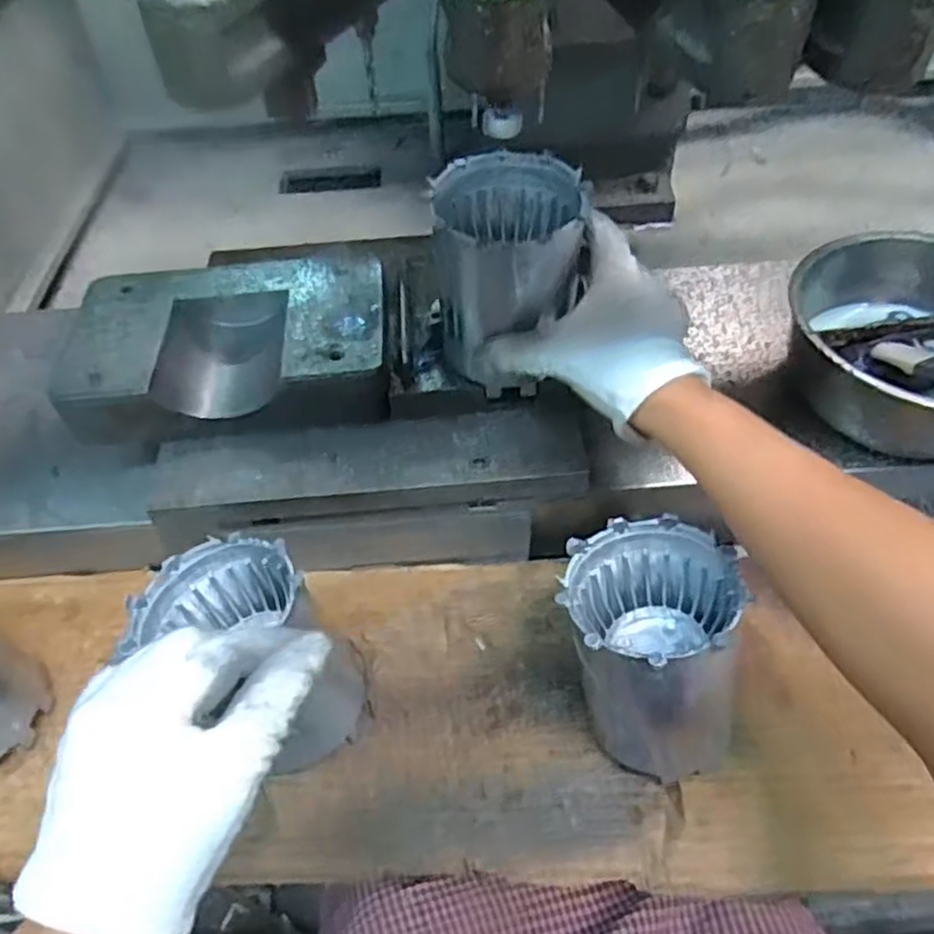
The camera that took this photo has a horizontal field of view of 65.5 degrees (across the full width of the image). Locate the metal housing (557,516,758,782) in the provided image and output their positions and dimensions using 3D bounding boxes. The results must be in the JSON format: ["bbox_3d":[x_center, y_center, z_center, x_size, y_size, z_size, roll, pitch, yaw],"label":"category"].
[{"bbox_3d":[0.099,0.103,0.423,0.087,0.126,0.113,5,52,7],"label":"metal housing"}]

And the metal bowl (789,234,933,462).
[{"bbox_3d":[0.331,-0.089,0.531,0.185,0.072,0.185,-1,51,2],"label":"metal bowl"}]

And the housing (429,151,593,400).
[{"bbox_3d":[0.027,-0.123,0.467,0.090,0.116,0.094,-5,51,-1],"label":"housing"}]

